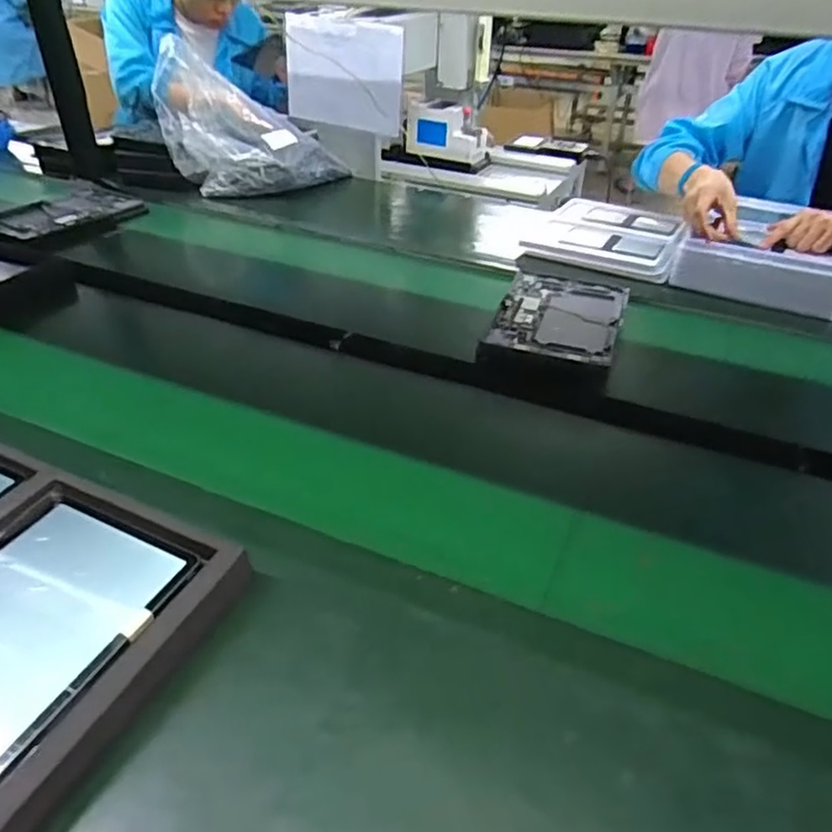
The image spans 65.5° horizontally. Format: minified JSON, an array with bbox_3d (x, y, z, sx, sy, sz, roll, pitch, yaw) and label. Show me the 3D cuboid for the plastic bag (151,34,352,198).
[{"bbox_3d":[-0.347,-0.617,1.373,0.390,0.223,0.226,-5,37,-9],"label":"plastic bag"}]

